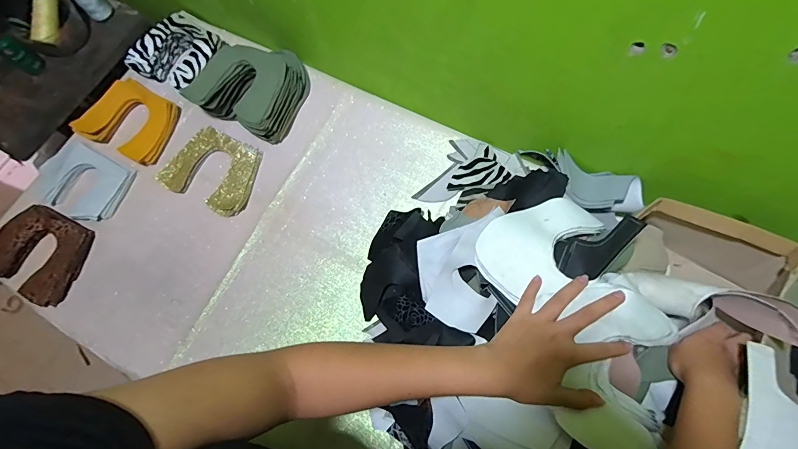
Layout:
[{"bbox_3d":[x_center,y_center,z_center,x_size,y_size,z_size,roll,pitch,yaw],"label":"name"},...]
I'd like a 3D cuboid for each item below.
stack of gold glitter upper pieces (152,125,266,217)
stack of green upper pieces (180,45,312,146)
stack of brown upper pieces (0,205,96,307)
[{"bbox_3d":[-0.323,-0.098,0.642,0.169,0.010,0.129,25,76,12],"label":"stack of gold glitter upper pieces"},{"bbox_3d":[-0.266,-0.252,0.659,0.179,0.068,0.174,21,75,11],"label":"stack of green upper pieces"},{"bbox_3d":[-0.615,0.041,0.623,0.174,0.028,0.131,23,76,11],"label":"stack of brown upper pieces"}]

